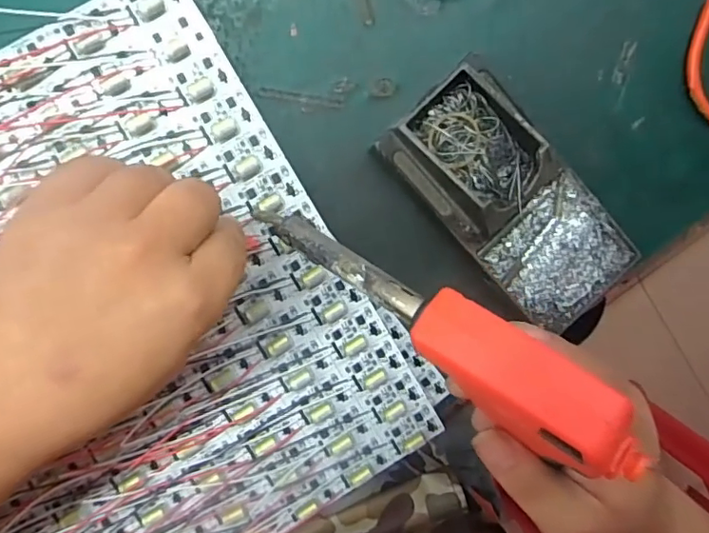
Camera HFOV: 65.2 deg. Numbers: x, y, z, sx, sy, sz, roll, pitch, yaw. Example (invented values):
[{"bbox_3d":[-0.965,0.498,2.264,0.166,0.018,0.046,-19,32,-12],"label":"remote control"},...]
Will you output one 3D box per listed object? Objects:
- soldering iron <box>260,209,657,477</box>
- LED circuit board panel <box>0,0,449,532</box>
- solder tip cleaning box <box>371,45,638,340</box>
[{"bbox_3d":[0.033,0.023,0.233,0.173,0.031,0.031,34,90,27],"label":"soldering iron"},{"bbox_3d":[-0.120,0.032,0.291,0.245,0.011,0.287,-31,98,-4],"label":"LED circuit board panel"},{"bbox_3d":[0.092,-0.035,0.315,0.078,0.036,0.158,-45,99,-2],"label":"solder tip cleaning box"}]

